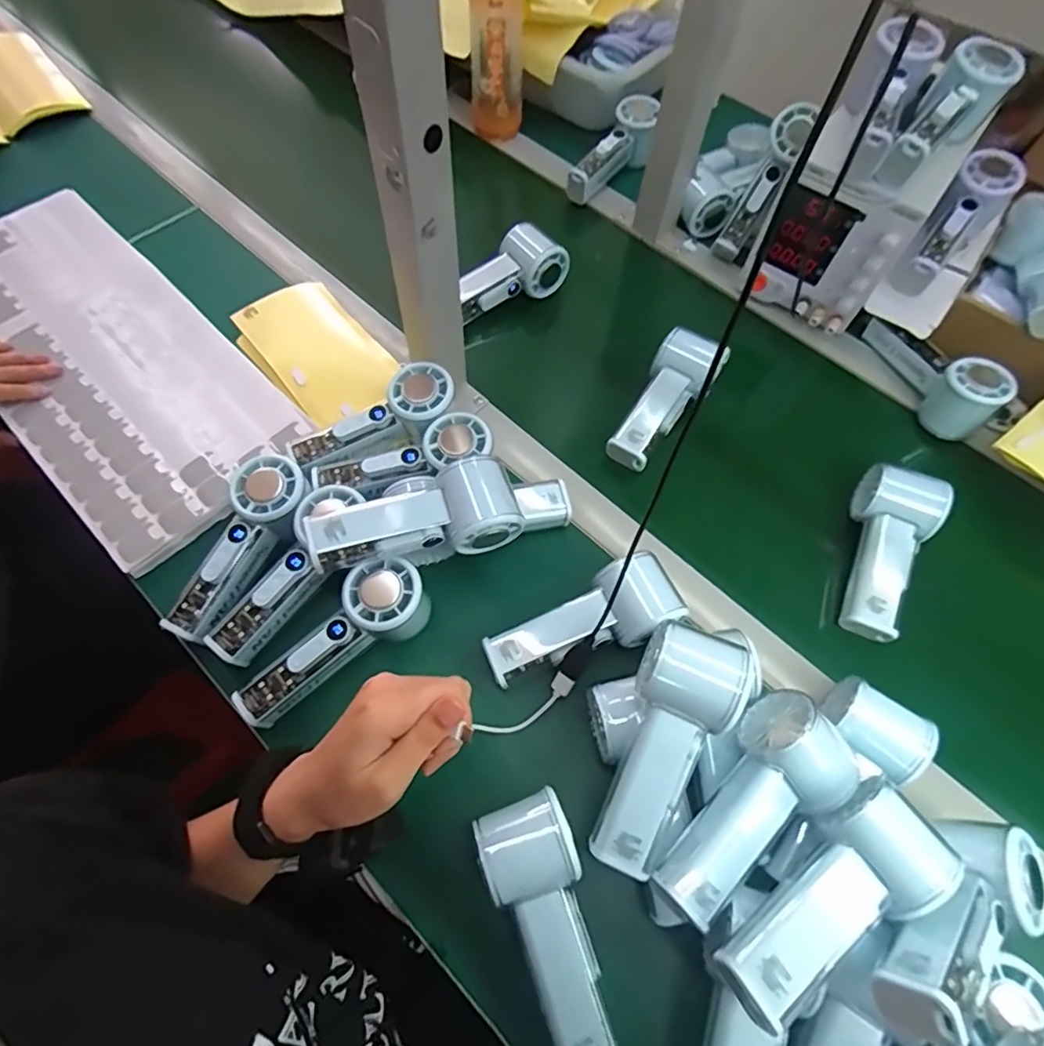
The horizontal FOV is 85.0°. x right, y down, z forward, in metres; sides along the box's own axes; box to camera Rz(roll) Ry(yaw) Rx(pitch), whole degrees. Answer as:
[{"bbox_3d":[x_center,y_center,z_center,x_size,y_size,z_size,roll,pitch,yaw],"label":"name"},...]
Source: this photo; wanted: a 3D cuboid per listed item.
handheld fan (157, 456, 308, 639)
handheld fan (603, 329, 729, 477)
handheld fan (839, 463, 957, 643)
[{"bbox_3d":[-0.217,0.017,0.442,0.050,0.037,0.147,23,80,9],"label":"handheld fan"},{"bbox_3d":[0.138,-0.117,0.539,0.058,0.041,0.145,29,65,12],"label":"handheld fan"},{"bbox_3d":[0.310,0.023,0.474,0.057,0.044,0.144,20,64,7],"label":"handheld fan"}]

